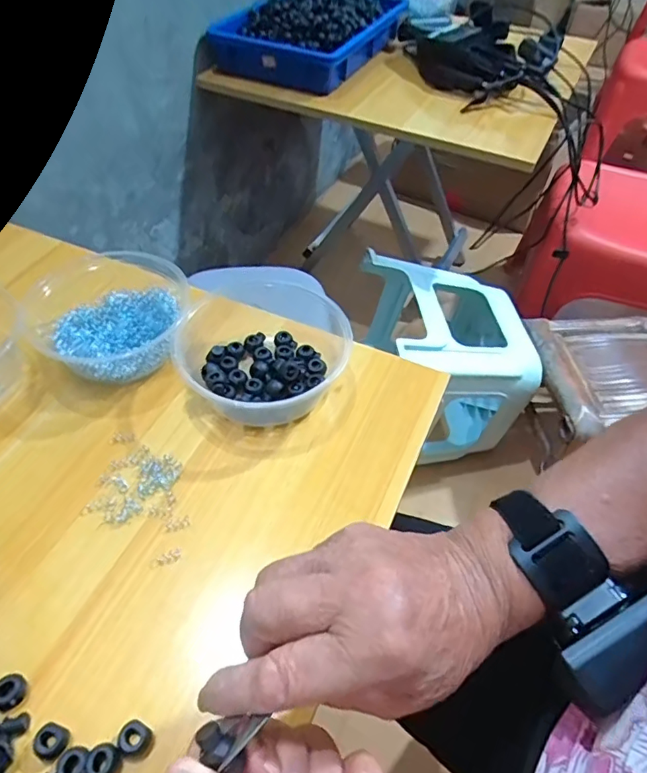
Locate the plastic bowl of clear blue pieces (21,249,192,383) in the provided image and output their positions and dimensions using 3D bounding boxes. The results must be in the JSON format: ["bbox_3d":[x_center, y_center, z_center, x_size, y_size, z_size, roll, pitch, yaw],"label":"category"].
[{"bbox_3d":[-0.196,-0.064,0.484,0.138,0.041,0.144,1,51,-1],"label":"plastic bowl of clear blue pieces"}]

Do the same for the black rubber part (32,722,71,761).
[{"bbox_3d":[-0.153,0.198,0.292,0.018,0.009,0.016,26,55,18],"label":"black rubber part"}]

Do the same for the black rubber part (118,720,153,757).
[{"bbox_3d":[-0.106,0.198,0.294,0.016,0.011,0.015,26,55,18],"label":"black rubber part"}]

